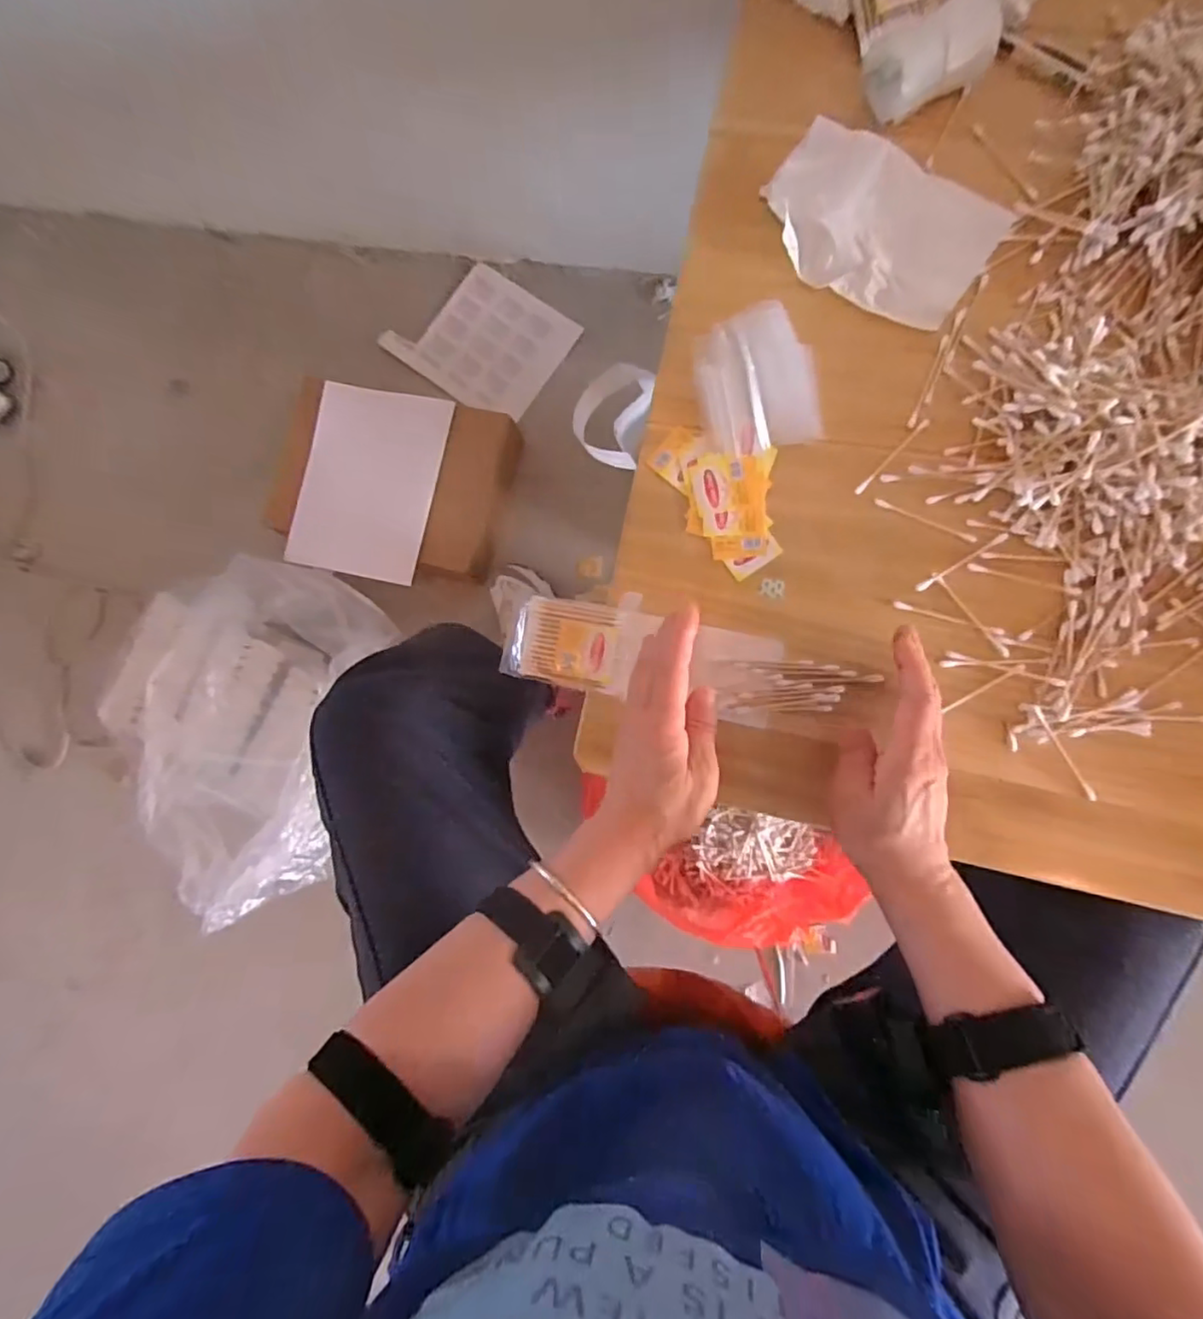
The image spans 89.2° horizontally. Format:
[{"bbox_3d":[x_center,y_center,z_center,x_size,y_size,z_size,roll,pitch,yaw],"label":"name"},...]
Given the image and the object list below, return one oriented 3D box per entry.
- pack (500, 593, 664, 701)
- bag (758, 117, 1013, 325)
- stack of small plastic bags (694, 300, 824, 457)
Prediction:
[{"bbox_3d":[-0.019,-0.017,0.462,0.109,0.018,0.075,12,88,9],"label":"pack"},{"bbox_3d":[0.209,-0.332,0.465,0.170,0.015,0.110,32,91,10],"label":"bag"},{"bbox_3d":[0.119,-0.215,0.468,0.085,0.007,0.110,-10,84,8],"label":"stack of small plastic bags"}]

